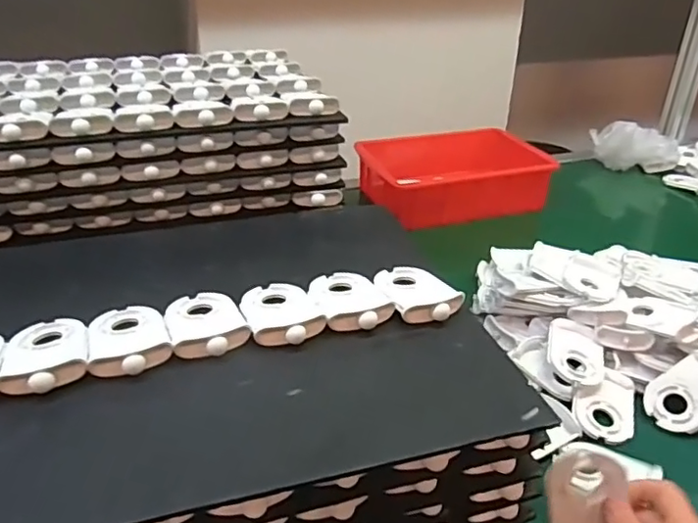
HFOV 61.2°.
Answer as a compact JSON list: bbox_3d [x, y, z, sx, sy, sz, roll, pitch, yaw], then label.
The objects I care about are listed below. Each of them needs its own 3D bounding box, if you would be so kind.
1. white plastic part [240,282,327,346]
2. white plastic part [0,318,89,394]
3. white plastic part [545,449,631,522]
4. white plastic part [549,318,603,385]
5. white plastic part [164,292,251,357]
[{"bbox_3d":[-0.058,0.042,0.493,0.058,0.020,0.090,-12,32,-20],"label":"white plastic part"},{"bbox_3d":[-0.227,0.063,0.440,0.058,0.012,0.089,-11,32,-19],"label":"white plastic part"},{"bbox_3d":[0.177,0.182,0.446,0.052,0.082,0.016,0,5,23],"label":"white plastic part"},{"bbox_3d":[0.243,0.098,0.631,0.058,0.018,0.074,14,49,11],"label":"white plastic part"},{"bbox_3d":[-0.116,0.047,0.474,0.057,0.015,0.085,-13,32,-21],"label":"white plastic part"}]

